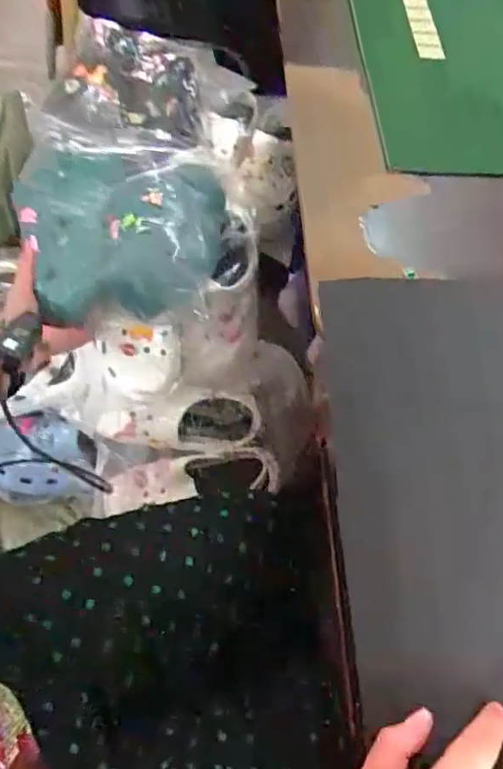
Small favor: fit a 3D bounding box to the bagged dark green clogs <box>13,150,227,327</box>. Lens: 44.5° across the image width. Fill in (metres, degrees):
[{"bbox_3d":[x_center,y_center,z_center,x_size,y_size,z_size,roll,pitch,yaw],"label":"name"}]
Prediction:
[{"bbox_3d":[-0.151,-0.167,0.714,0.224,0.114,0.184,4,60,-2],"label":"bagged dark green clogs"}]

